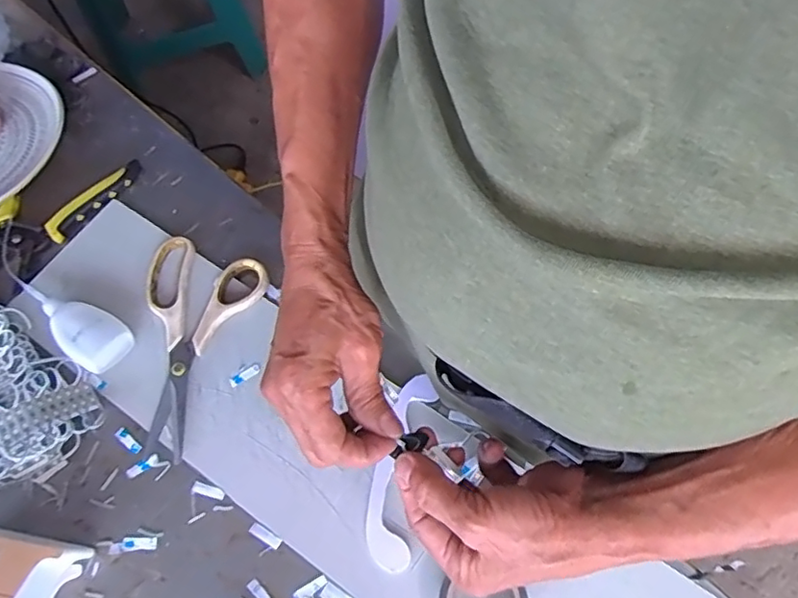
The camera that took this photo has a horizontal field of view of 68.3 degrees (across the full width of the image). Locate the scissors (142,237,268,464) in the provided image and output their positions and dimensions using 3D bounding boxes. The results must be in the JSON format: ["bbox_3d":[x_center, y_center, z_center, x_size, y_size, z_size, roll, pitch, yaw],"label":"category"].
[{"bbox_3d":[-0.187,0.034,0.485,0.101,0.013,0.170,19,69,11],"label":"scissors"}]

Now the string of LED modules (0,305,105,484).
[{"bbox_3d":[-0.325,0.082,0.462,0.151,0.036,0.126,41,75,18],"label":"string of LED modules"}]

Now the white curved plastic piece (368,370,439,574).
[{"bbox_3d":[0.001,0.124,0.435,0.034,0.005,0.139,10,68,7],"label":"white curved plastic piece"}]

